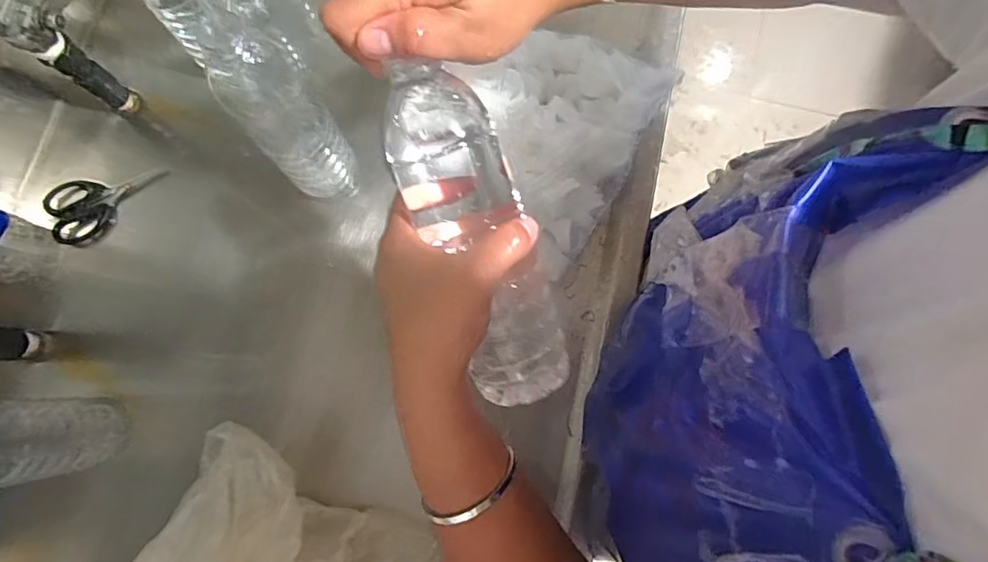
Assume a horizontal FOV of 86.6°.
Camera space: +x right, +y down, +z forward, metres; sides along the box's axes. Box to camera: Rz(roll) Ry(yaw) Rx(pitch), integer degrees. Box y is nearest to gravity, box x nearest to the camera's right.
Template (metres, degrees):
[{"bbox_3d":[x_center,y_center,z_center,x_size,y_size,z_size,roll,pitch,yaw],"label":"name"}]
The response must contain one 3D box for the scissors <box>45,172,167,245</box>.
[{"bbox_3d":[-0.376,-0.085,0.506,0.112,0.017,0.054,-39,80,-7],"label":"scissors"}]

